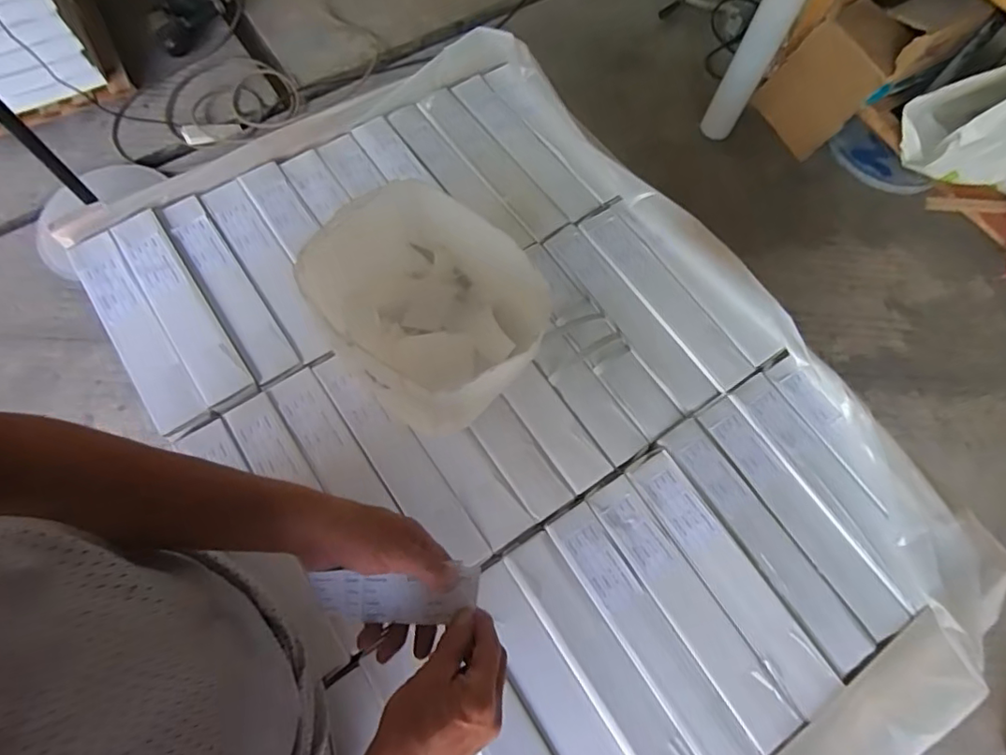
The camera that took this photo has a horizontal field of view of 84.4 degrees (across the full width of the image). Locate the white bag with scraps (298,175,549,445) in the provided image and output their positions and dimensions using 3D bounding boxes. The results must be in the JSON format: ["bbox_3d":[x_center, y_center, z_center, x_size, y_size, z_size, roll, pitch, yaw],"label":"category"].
[{"bbox_3d":[-0.078,-0.074,0.627,0.194,0.172,0.251,-36,75,-14],"label":"white bag with scraps"}]

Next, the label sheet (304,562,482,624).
[{"bbox_3d":[-0.085,0.173,0.441,0.129,0.021,0.039,1,70,-5],"label":"label sheet"}]

